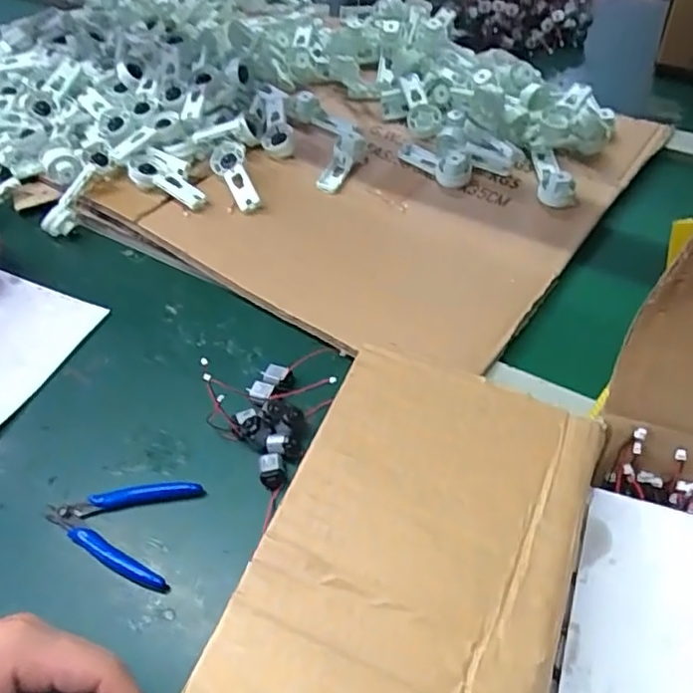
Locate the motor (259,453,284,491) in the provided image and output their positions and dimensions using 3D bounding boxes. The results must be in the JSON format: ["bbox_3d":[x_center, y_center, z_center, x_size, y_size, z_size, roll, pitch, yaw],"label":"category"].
[{"bbox_3d":[-0.059,0.098,0.478,0.018,0.011,0.030,-12,49,-6],"label":"motor"}]

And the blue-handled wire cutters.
[{"bbox_3d":[-0.175,0.133,0.464,0.114,0.008,0.077,6,50,10],"label":"blue-handled wire cutters"}]

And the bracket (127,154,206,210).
[{"bbox_3d":[-0.194,-0.175,0.661,0.093,0.017,0.029,31,57,11],"label":"bracket"}]

